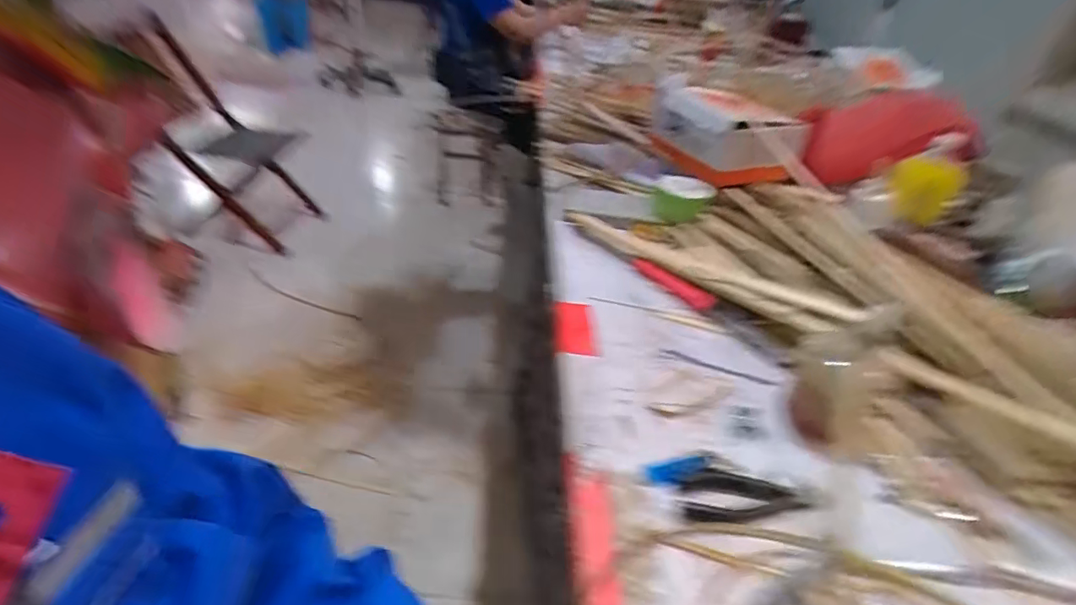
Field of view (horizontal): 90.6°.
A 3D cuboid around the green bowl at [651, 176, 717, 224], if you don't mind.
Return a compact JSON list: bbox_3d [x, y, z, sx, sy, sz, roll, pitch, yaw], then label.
[{"bbox_3d":[0.272,-0.200,1.001,0.106,0.049,0.100,13,36,8],"label":"green bowl"}]

